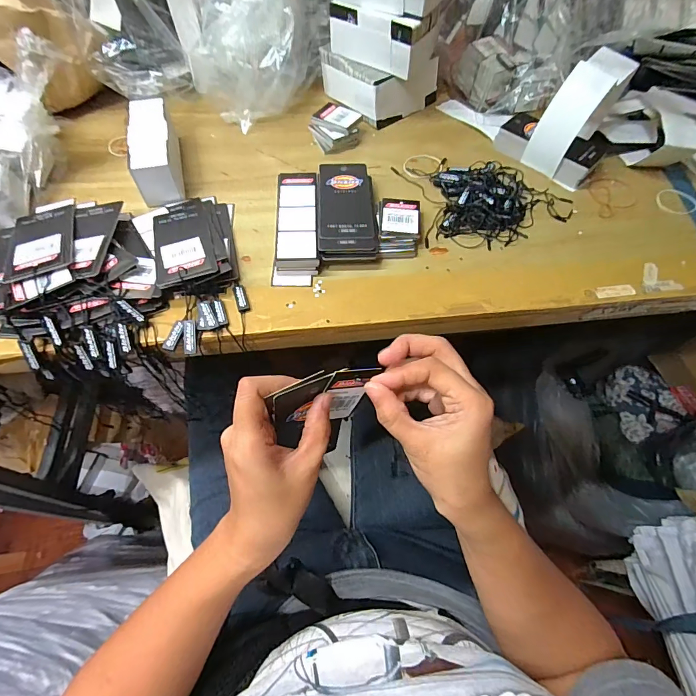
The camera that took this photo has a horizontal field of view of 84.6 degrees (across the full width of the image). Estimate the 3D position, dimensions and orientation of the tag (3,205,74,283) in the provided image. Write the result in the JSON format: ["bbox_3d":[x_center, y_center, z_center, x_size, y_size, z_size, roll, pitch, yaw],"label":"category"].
[{"bbox_3d":[-0.266,-0.096,0.332,0.050,0.008,0.110,-21,49,-14],"label":"tag"}]

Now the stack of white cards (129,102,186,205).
[{"bbox_3d":[-0.200,-0.208,0.397,0.039,0.039,0.121,-14,61,-9],"label":"stack of white cards"}]

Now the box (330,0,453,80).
[{"bbox_3d":[0.049,-0.381,0.452,0.113,0.051,0.102,30,64,15],"label":"box"}]

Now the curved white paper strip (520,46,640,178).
[{"bbox_3d":[0.246,-0.252,0.412,0.045,0.087,0.097,40,67,19],"label":"curved white paper strip"}]

